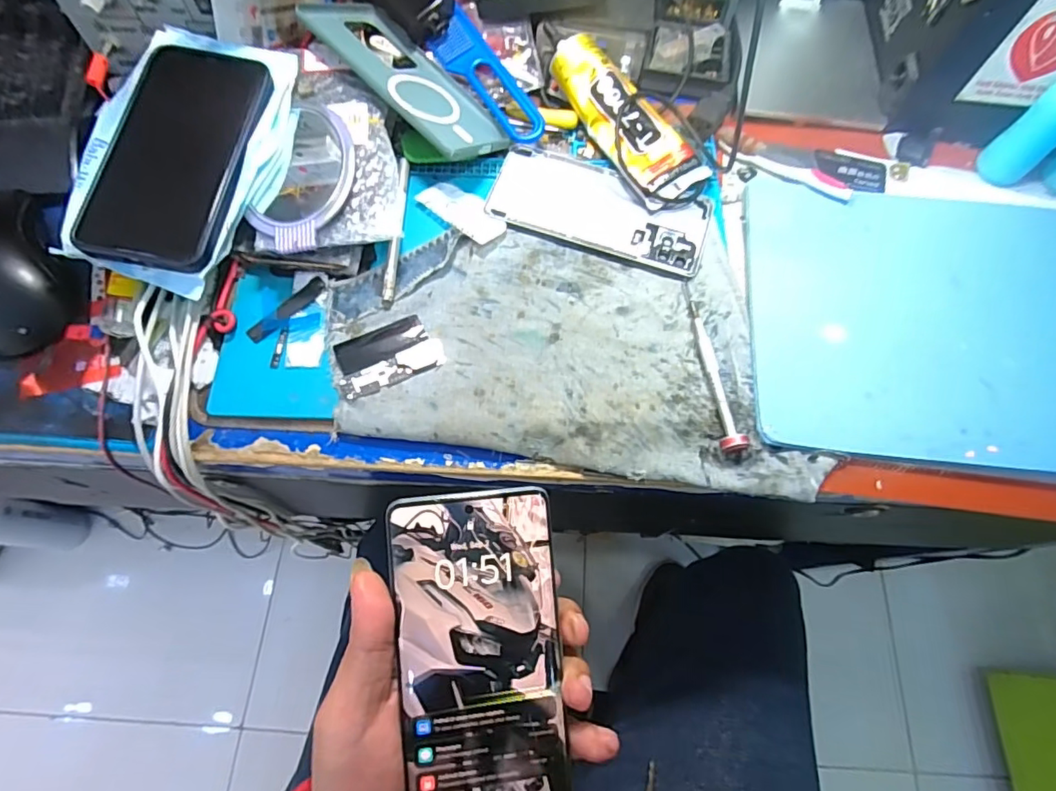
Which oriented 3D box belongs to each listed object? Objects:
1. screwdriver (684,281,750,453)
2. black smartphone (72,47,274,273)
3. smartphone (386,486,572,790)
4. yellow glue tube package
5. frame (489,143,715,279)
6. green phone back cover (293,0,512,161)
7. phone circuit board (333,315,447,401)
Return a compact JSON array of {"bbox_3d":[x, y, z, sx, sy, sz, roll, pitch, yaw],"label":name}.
[{"bbox_3d":[0.119,-0.023,0.353,0.015,0.010,0.122,-9,70,-5],"label":"screwdriver"},{"bbox_3d":[-0.225,-0.156,0.345,0.084,0.008,0.157,8,74,0],"label":"black smartphone"},{"bbox_3d":[-0.021,0.125,0.242,0.071,0.006,0.160,-4,87,-3],"label":"smartphone"},{"bbox_3d":[0.069,-0.204,0.400,0.050,0.026,0.145,-37,87,-14],"label":"yellow glue tube package"},{"bbox_3d":[0.053,-0.140,0.396,0.158,0.004,0.072,19,70,6],"label":"frame"},{"bbox_3d":[-0.091,-0.239,0.401,0.175,0.009,0.079,43,48,5],"label":"green phone back cover"},{"bbox_3d":[-0.092,-0.027,0.352,0.068,0.004,0.045,-24,72,-10],"label":"phone circuit board"}]

